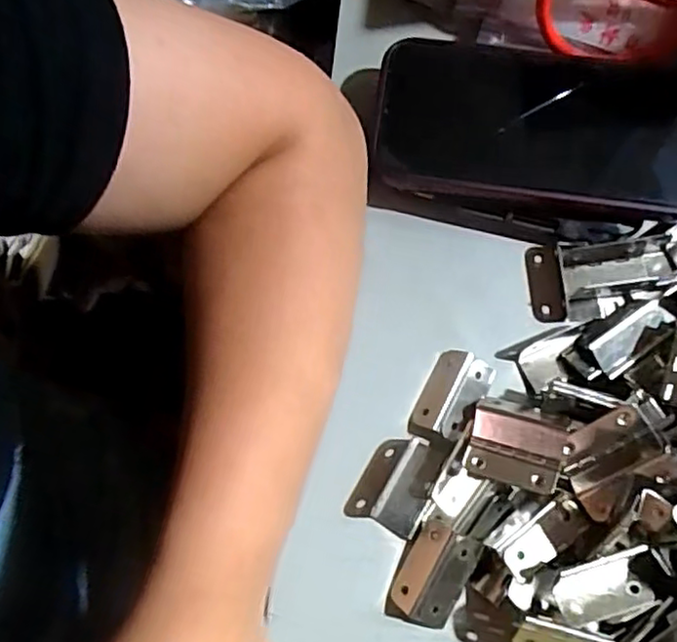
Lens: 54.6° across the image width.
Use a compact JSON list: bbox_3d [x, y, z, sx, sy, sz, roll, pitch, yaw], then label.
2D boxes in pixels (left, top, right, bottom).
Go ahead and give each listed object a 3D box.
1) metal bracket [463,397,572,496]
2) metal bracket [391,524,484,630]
[{"bbox_3d":[0.080,0.057,0.295,0.040,0.009,0.033,13,84,22],"label":"metal bracket"},{"bbox_3d":[0.042,0.112,0.287,0.027,0.013,0.041,26,76,6],"label":"metal bracket"}]

